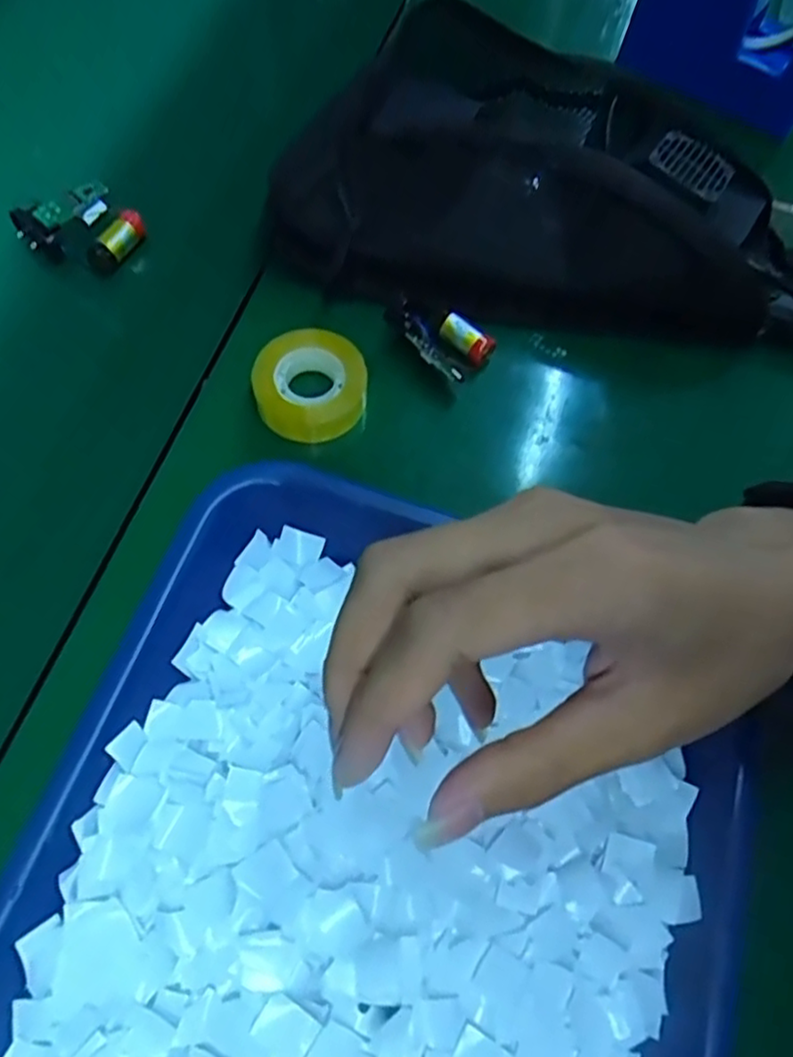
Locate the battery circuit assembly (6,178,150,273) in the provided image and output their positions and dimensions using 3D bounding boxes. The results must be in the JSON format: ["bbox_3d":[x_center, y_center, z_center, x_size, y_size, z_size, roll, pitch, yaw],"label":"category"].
[{"bbox_3d":[-0.177,-0.169,0.382,0.054,0.021,0.052,37,69,9],"label":"battery circuit assembly"}]

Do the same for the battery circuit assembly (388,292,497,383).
[{"bbox_3d":[0.022,-0.103,0.361,0.054,0.024,0.033,37,69,10],"label":"battery circuit assembly"}]

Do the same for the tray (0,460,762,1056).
[{"bbox_3d":[-0.009,0.147,0.241,0.256,0.035,0.320,17,68,5],"label":"tray"}]

